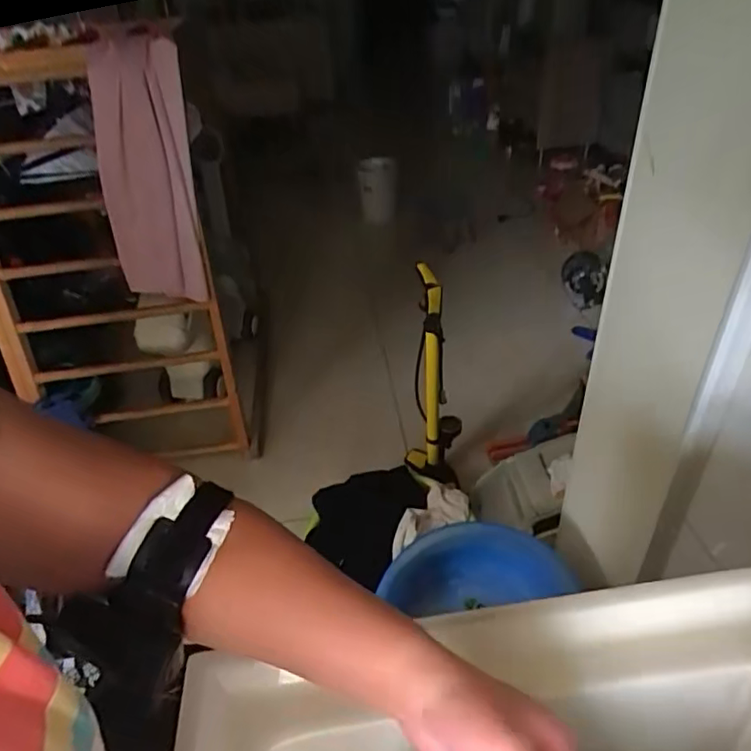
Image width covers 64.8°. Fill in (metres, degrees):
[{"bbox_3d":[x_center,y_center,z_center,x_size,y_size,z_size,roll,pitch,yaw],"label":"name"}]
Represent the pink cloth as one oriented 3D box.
[{"bbox_3d":[-0.589,-0.504,1.508,0.231,0.614,0.077,-3,25,-3],"label":"pink cloth"}]

